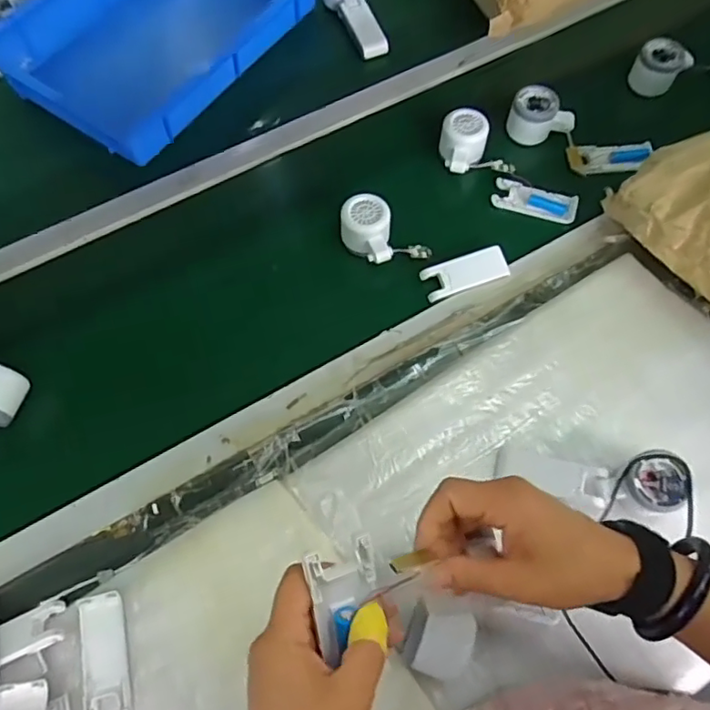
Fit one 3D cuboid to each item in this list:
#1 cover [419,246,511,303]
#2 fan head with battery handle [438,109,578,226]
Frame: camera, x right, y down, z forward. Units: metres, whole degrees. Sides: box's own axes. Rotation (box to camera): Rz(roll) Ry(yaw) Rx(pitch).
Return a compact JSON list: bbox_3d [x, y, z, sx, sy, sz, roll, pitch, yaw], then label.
[{"bbox_3d":[0.133,-0.100,0.691,0.101,0.015,0.042,-20,67,-8],"label":"cover"},{"bbox_3d":[0.192,-0.237,0.731,0.201,0.050,0.068,34,71,15],"label":"fan head with battery handle"}]

